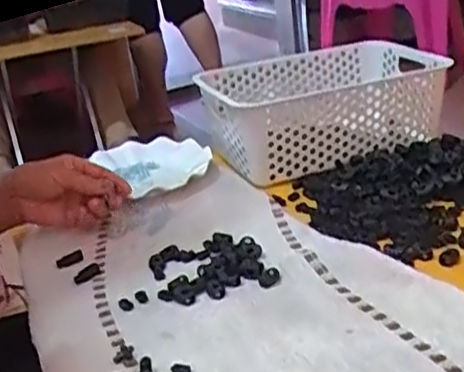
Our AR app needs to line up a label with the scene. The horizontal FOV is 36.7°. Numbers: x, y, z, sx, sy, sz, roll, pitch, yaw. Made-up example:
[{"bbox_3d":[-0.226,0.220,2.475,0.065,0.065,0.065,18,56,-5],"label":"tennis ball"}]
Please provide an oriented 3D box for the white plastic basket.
[{"bbox_3d":[0.126,-0.109,0.961,0.307,0.102,0.199,-13,25,-10],"label":"white plastic basket"}]

